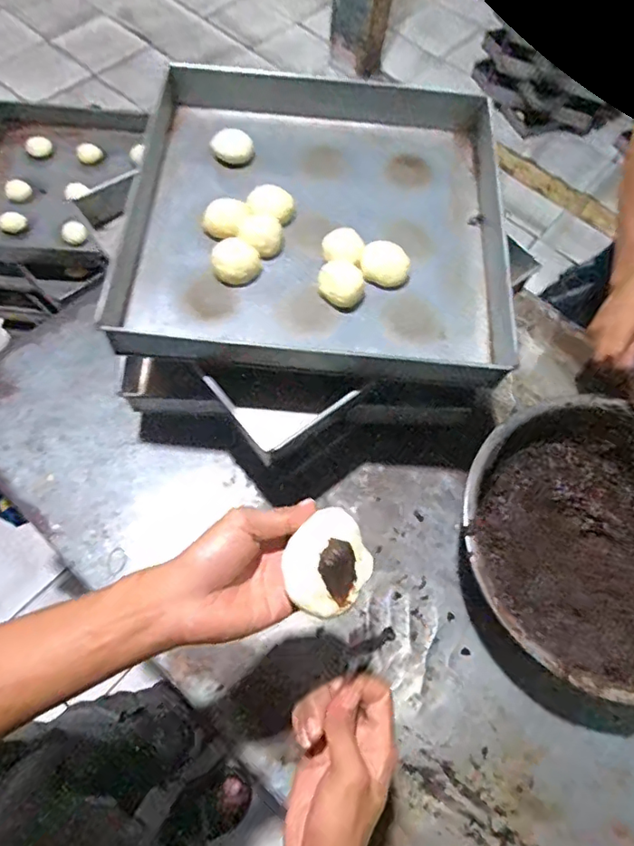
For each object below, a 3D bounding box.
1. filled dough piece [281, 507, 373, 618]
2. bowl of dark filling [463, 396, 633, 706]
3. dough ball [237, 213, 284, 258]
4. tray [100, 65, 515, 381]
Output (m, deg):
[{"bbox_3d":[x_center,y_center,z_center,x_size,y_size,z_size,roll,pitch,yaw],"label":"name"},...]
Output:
[{"bbox_3d":[0.008,0.103,0.394,0.068,0.035,0.063,1,67,-2],"label":"filled dough piece"},{"bbox_3d":[0.343,0.150,0.669,0.335,0.107,0.326,1,67,-2],"label":"bowl of dark filling"},{"bbox_3d":[-0.071,-0.237,0.681,0.044,0.037,0.047,2,65,-4],"label":"dough ball"},{"bbox_3d":[0.008,-0.280,0.705,0.487,0.066,0.477,1,65,-5],"label":"tray"}]

